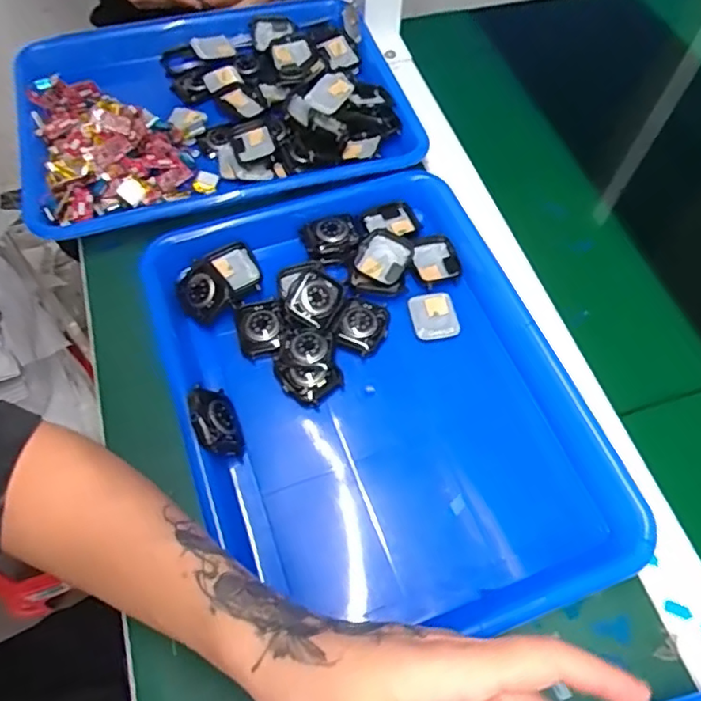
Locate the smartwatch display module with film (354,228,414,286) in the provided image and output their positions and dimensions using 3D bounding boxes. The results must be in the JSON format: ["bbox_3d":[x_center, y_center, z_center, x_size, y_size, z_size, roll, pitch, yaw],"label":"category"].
[{"bbox_3d":[0.027,-0.073,0.455,0.040,0.010,0.043,25,81,2],"label":"smartwatch display module with film"}]

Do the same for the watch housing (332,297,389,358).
[{"bbox_3d":[0.009,-0.018,0.431,0.036,0.009,0.043,25,65,13],"label":"watch housing"}]

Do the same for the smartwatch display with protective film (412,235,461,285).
[{"bbox_3d":[0.067,-0.074,0.463,0.037,0.009,0.042,-13,63,-6],"label":"smartwatch display with protective film"}]

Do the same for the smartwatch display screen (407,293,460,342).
[{"bbox_3d":[0.064,-0.026,0.442,0.034,0.005,0.038,-11,63,-5],"label":"smartwatch display screen"}]

